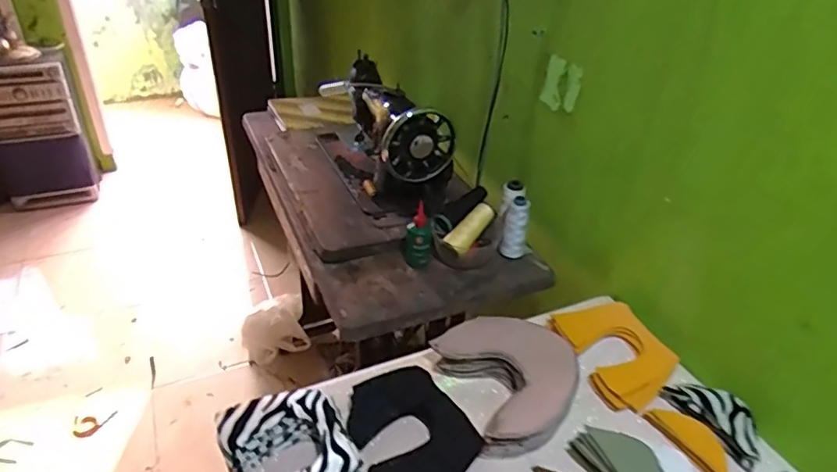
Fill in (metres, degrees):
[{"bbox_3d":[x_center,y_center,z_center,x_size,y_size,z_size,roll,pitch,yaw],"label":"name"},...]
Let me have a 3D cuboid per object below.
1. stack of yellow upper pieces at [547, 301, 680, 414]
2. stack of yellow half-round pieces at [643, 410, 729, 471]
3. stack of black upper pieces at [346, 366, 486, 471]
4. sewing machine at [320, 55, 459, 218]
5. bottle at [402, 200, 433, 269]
[{"bbox_3d":[0.277,0.159,0.786,0.137,0.030,0.170,-18,40,-29],"label":"stack of yellow upper pieces"},{"bbox_3d":[0.337,0.250,0.677,0.046,0.020,0.108,-17,40,-27],"label":"stack of yellow half-round pieces"},{"bbox_3d":[-0.009,0.236,0.670,0.129,0.027,0.160,-25,49,-24],"label":"stack of black upper pieces"},{"bbox_3d":[-0.083,-0.221,1.129,0.163,0.205,0.386,-14,38,-24],"label":"sewing machine"},{"bbox_3d":[0.000,-0.001,0.943,0.048,0.107,0.048,2,35,-4],"label":"bottle"}]

